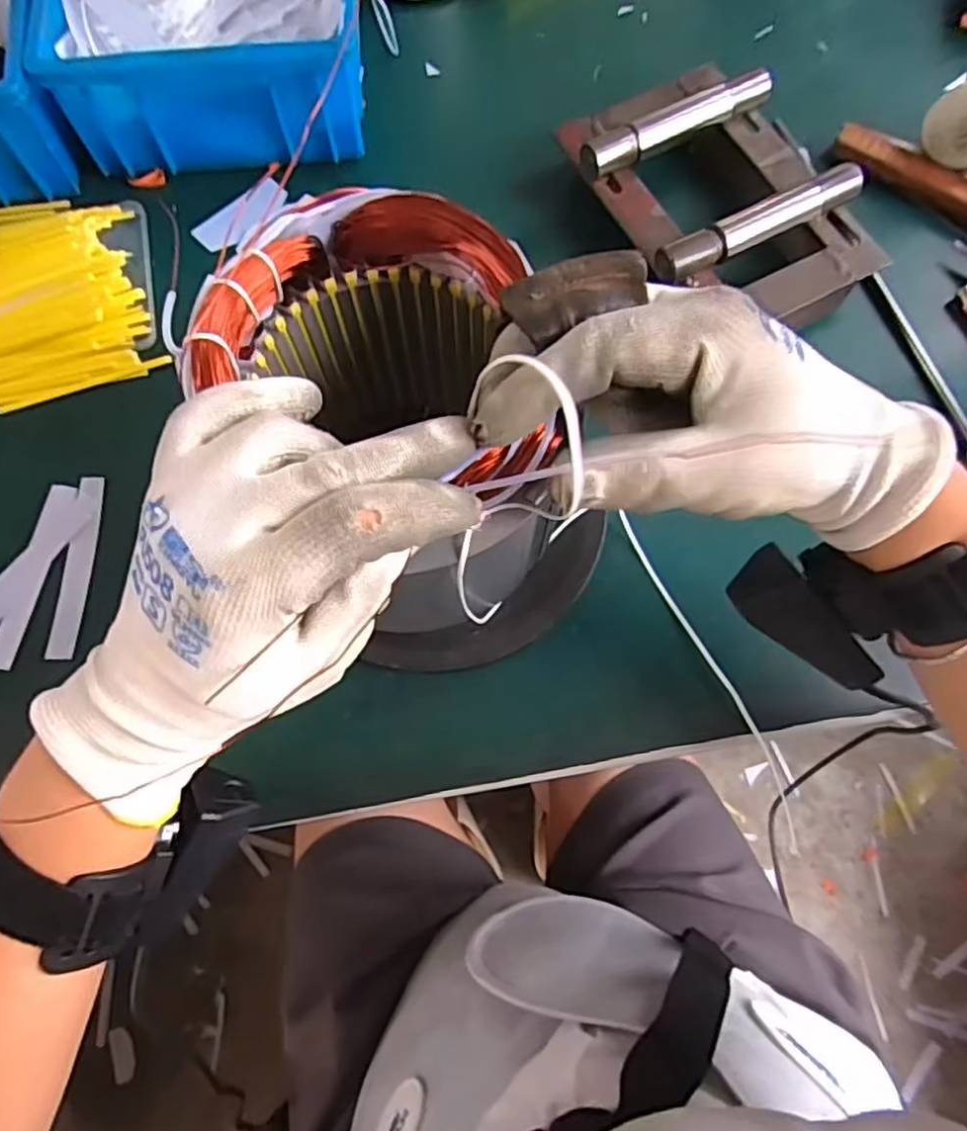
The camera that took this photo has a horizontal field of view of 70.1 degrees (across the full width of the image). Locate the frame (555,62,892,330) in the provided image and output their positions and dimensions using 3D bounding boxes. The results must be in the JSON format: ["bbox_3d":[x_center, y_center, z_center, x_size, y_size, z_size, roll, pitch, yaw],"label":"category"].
[{"bbox_3d":[0.155,-0.244,0.448,0.151,0.045,0.196,-25,74,-7],"label":"frame"}]

